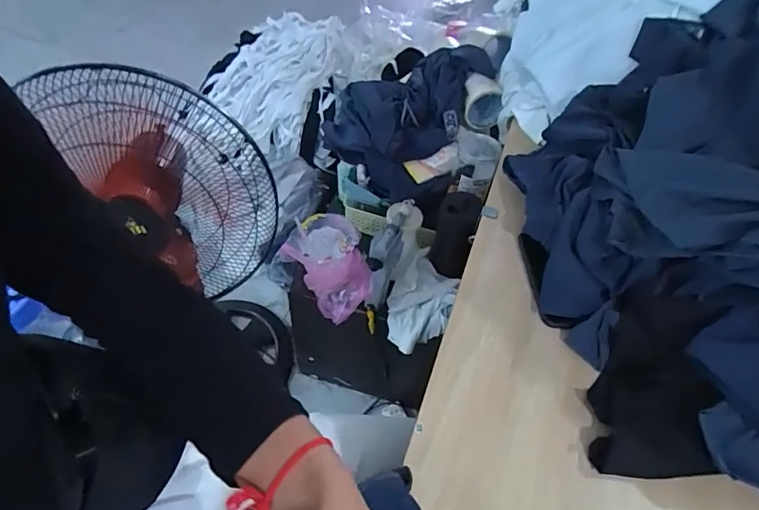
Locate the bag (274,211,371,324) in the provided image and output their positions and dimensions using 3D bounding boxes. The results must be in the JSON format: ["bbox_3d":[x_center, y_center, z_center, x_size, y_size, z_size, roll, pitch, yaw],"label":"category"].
[{"bbox_3d":[-0.095,0.016,0.947,0.152,0.138,0.187,-33,62,-26],"label":"bag"}]

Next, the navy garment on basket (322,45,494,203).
[{"bbox_3d":[0.048,-0.318,1.064,0.311,0.200,0.326,23,54,12],"label":"navy garment on basket"}]

